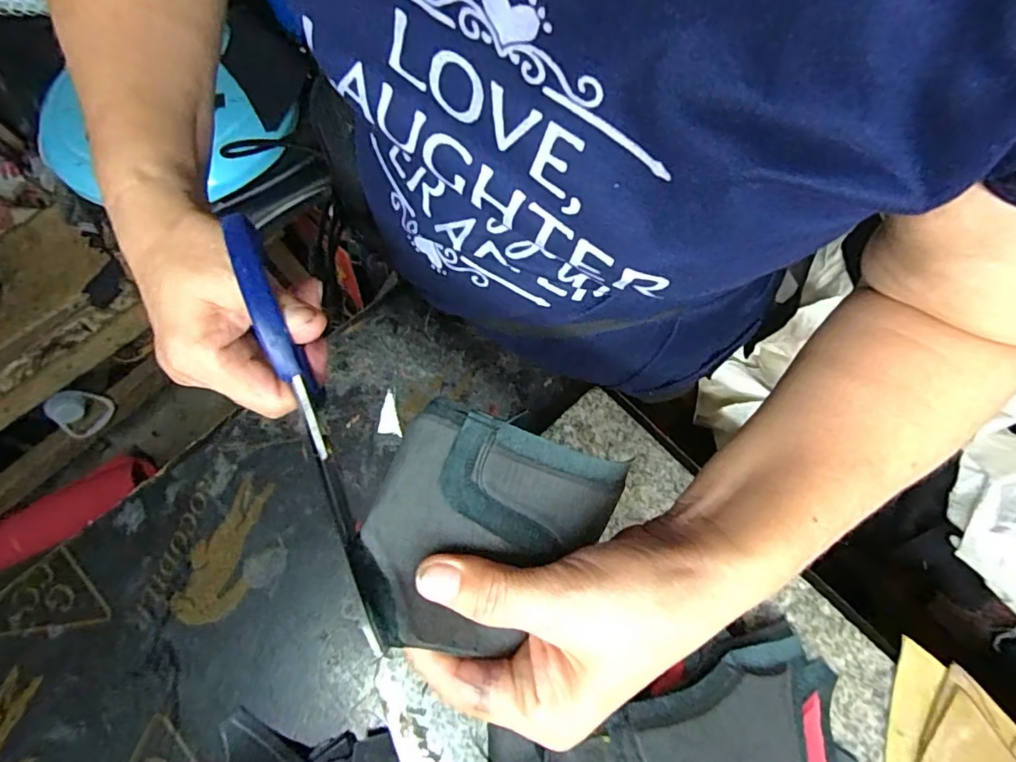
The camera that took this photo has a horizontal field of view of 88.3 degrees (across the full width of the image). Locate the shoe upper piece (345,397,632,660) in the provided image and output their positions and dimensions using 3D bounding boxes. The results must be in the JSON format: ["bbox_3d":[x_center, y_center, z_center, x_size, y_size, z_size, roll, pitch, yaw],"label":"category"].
[{"bbox_3d":[-0.005,0.061,0.209,0.091,0.038,0.086,14,70,8],"label":"shoe upper piece"}]

